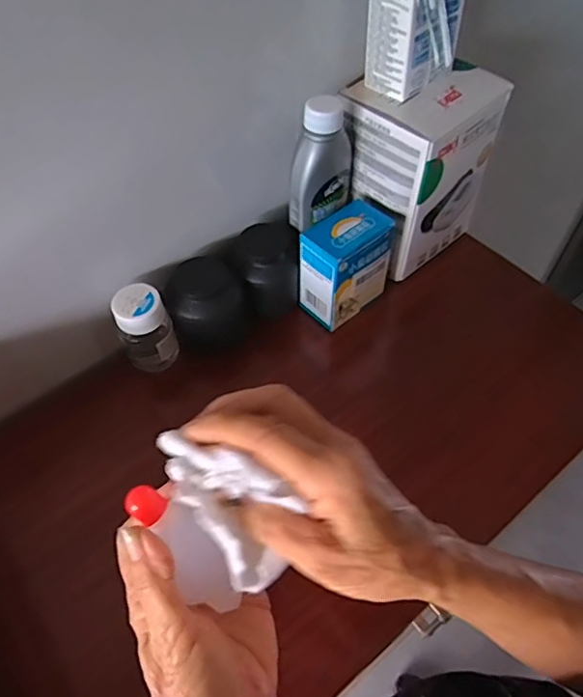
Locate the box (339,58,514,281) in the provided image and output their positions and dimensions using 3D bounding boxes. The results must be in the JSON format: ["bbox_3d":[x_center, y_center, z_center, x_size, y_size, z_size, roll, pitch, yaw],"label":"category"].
[{"bbox_3d":[0.112,-0.168,0.517,0.113,0.156,0.098,-36,63,-23],"label":"box"}]

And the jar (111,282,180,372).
[{"bbox_3d":[-0.121,-0.014,0.470,0.040,0.079,0.034,-4,55,-3],"label":"jar"}]

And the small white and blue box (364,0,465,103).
[{"bbox_3d":[0.095,-0.255,0.419,0.060,0.105,0.045,-32,61,-21],"label":"small white and blue box"}]

